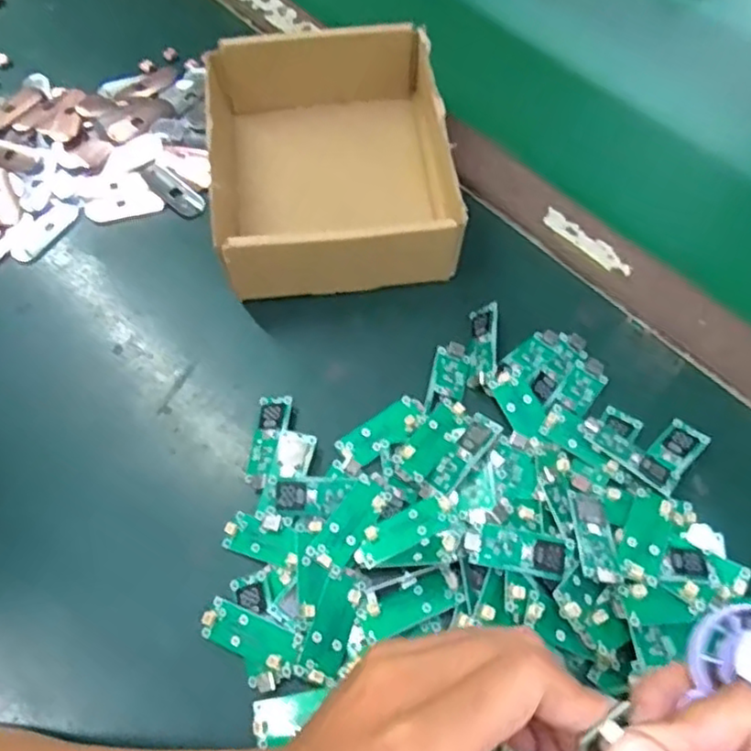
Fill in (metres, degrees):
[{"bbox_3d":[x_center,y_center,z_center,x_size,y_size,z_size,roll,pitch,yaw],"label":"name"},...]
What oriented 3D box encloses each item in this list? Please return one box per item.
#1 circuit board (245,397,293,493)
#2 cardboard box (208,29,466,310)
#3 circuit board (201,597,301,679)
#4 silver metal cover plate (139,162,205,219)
[{"bbox_3d":[-0.057,0.035,0.349,0.017,0.009,0.051,8,63,5],"label":"circuit board"},{"bbox_3d":[-0.026,-0.134,0.411,0.141,0.054,0.168,-8,63,-3],"label":"cardboard box"},{"bbox_3d":[-0.057,0.120,0.305,0.047,0.004,0.019,18,75,19],"label":"circuit board"},{"bbox_3d":[-0.133,-0.122,0.439,0.048,0.004,0.019,41,70,5],"label":"silver metal cover plate"}]

